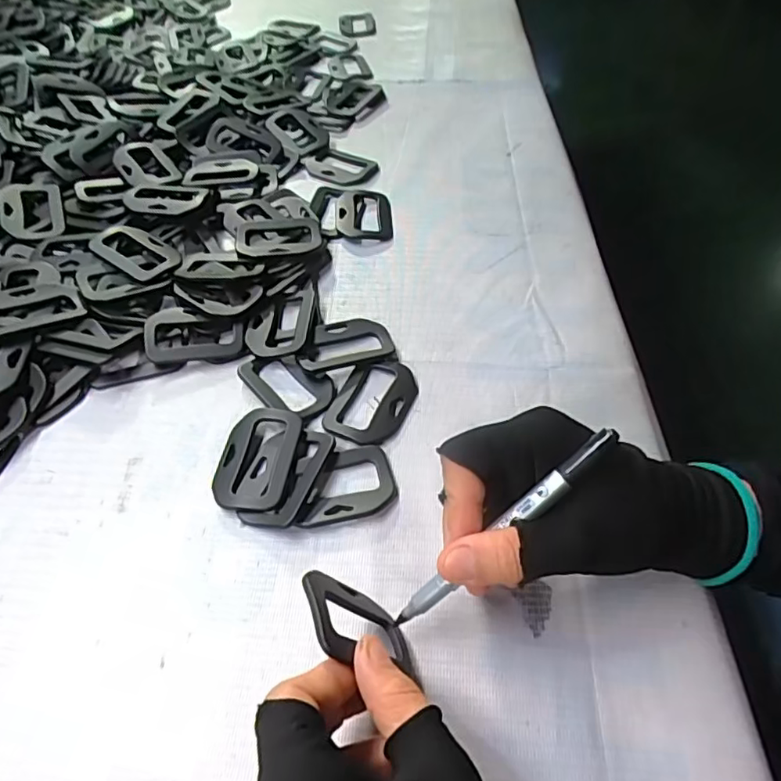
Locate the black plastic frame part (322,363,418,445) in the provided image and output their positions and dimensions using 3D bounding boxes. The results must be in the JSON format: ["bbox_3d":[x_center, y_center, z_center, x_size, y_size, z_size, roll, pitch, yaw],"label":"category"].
[{"bbox_3d":[-0.011,0.005,0.341,0.042,0.006,0.061,17,54,15],"label":"black plastic frame part"}]

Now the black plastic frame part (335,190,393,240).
[{"bbox_3d":[-0.020,-0.139,0.452,0.043,0.008,0.064,3,50,-4],"label":"black plastic frame part"}]

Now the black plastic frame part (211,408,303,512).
[{"bbox_3d":[-0.072,0.036,0.316,0.041,0.012,0.060,6,52,7],"label":"black plastic frame part"}]

